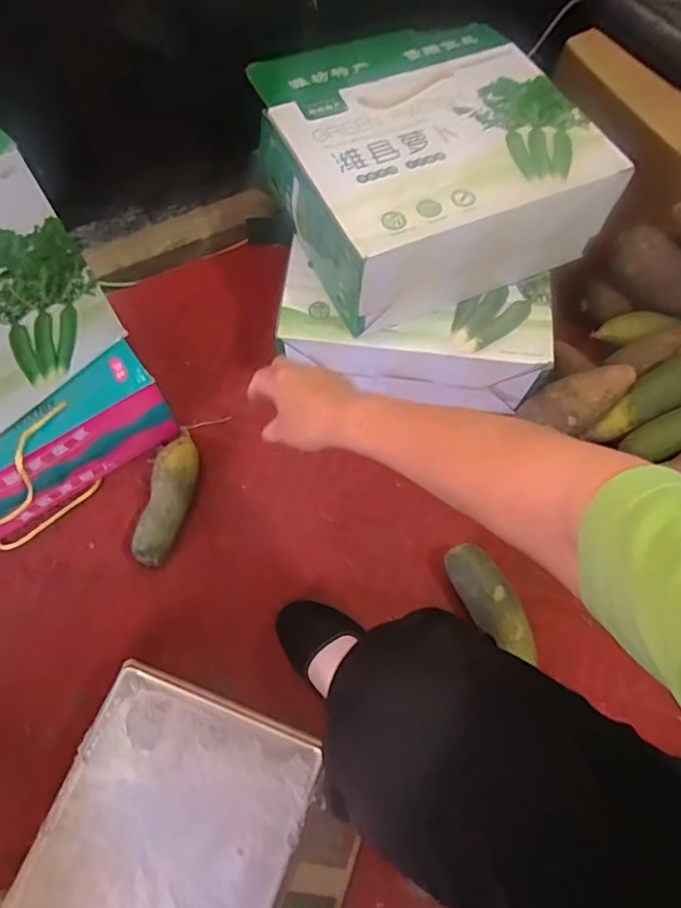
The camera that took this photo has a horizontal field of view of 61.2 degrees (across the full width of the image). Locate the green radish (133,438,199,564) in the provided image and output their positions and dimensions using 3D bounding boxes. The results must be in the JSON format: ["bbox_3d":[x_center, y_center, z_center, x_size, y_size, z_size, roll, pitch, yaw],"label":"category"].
[{"bbox_3d":[-0.222,0.062,0.755,0.058,0.047,0.170,5,68,2],"label":"green radish"}]

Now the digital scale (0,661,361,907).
[{"bbox_3d":[-0.156,0.425,0.575,0.296,0.110,0.329,19,69,7],"label":"digital scale"}]

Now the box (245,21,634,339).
[{"bbox_3d":[0.104,-0.370,0.736,0.354,0.136,0.339,-22,70,-9],"label":"box"}]

